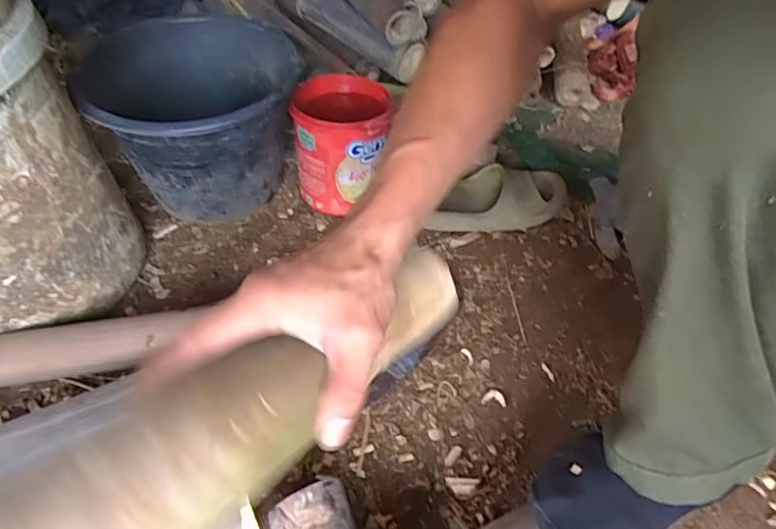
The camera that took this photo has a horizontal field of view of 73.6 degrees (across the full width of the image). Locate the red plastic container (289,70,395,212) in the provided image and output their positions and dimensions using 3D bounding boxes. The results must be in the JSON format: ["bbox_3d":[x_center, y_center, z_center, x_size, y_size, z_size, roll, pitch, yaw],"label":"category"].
[{"bbox_3d":[-0.065,-0.177,0.775,0.134,0.159,0.141,4,48,3],"label":"red plastic container"}]

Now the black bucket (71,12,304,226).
[{"bbox_3d":[-0.263,-0.195,0.747,0.265,0.225,0.279,0,48,0],"label":"black bucket"}]

